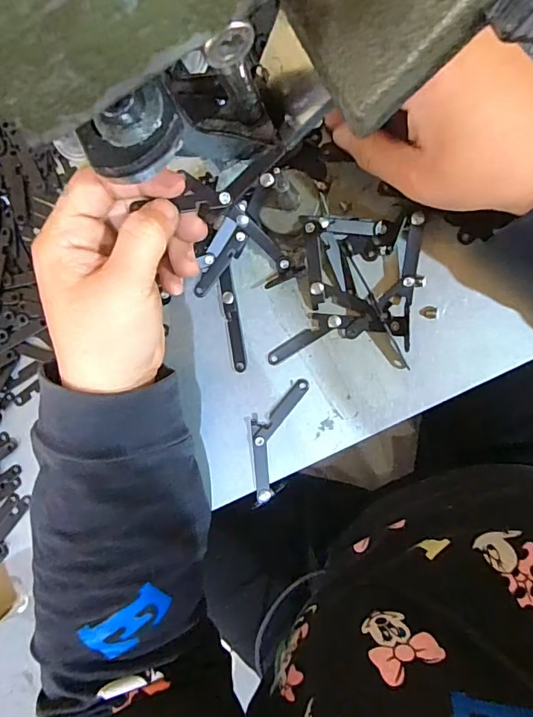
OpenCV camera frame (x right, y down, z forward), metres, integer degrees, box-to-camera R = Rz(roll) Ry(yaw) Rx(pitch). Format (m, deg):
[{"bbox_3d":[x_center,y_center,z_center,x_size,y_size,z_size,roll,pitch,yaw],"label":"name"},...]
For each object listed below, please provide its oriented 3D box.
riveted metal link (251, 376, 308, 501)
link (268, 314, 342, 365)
[{"bbox_3d":[0.002,0.051,0.314,0.026,0.005,0.082,19,95,9],"label":"riveted metal link"},{"bbox_3d":[0.024,-0.012,0.308,0.052,0.004,0.010,-32,86,10],"label":"link"}]

